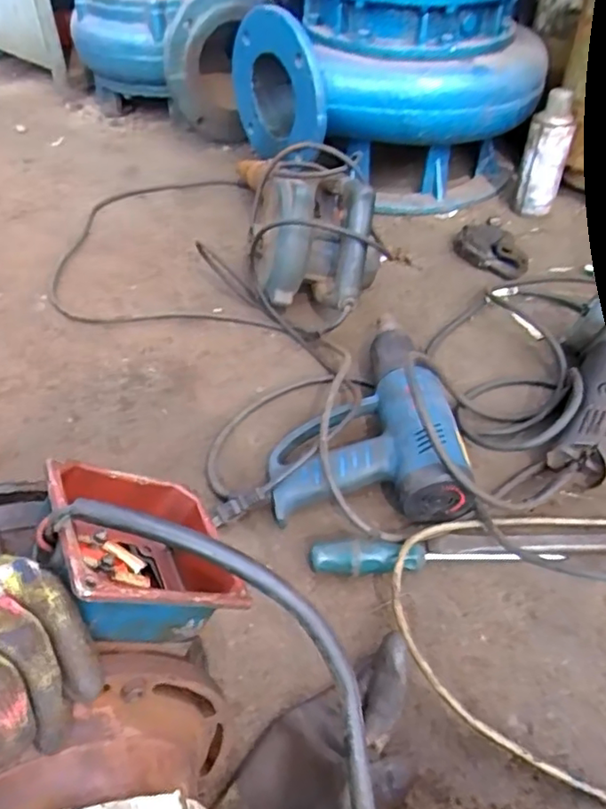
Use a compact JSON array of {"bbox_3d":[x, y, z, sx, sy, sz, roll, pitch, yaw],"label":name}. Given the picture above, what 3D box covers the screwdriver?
[{"bbox_3d":[0.118,0.130,0.513,0.222,0.029,0.024,-4,46,-3],"label":"screwdriver"}]

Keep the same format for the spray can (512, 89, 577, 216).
[{"bbox_3d":[0.366,-0.375,0.901,0.063,0.170,0.053,14,48,14],"label":"spray can"}]

